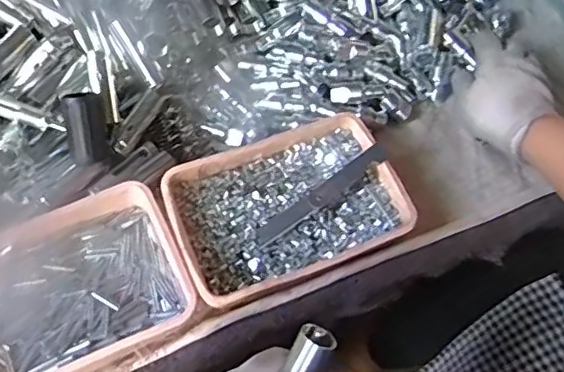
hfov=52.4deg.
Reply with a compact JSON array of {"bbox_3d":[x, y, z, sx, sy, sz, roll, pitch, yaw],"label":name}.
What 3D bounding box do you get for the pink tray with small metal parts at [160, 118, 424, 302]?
[{"bbox_3d":[0.004,0.016,0.518,0.200,0.031,0.135,-20,64,-13],"label":"pink tray with small metal parts"}]

